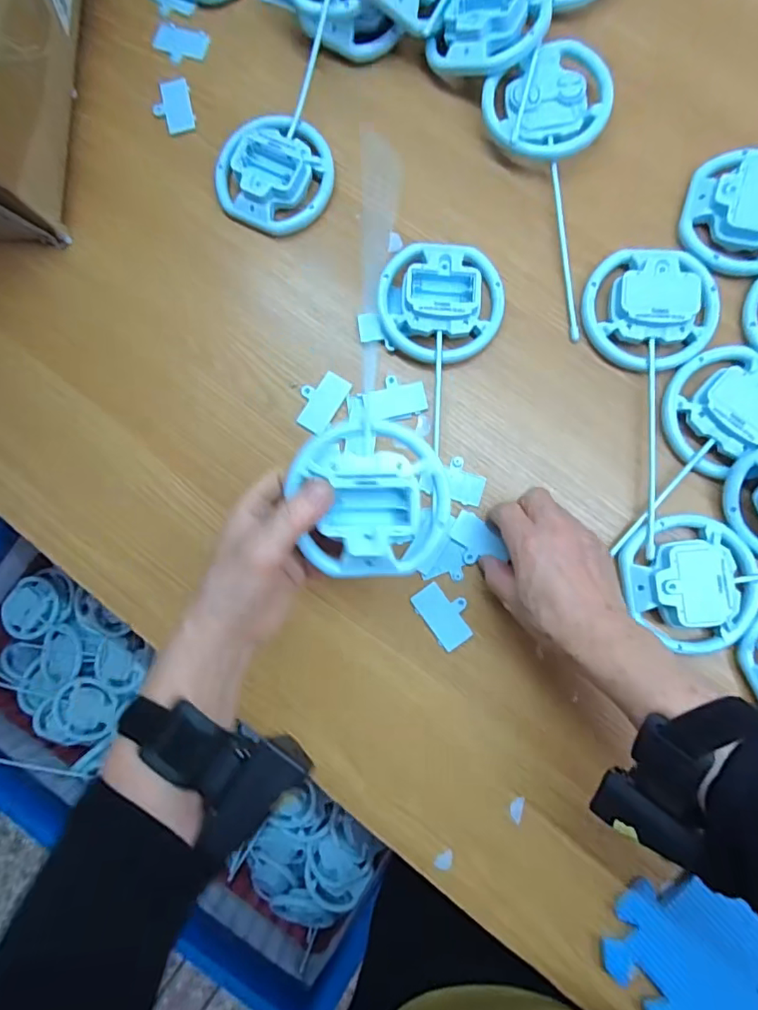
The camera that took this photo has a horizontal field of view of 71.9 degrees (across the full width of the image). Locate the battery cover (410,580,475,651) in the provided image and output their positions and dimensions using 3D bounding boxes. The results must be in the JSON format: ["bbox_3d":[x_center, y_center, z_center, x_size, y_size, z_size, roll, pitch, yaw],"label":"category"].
[{"bbox_3d":[0.053,0.087,0.417,0.035,0.004,0.052,-37,82,0],"label":"battery cover"}]

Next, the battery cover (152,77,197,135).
[{"bbox_3d":[-0.193,-0.374,0.490,0.035,0.004,0.062,-15,83,3],"label":"battery cover"}]

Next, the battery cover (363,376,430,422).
[{"bbox_3d":[0.014,-0.091,0.439,0.051,0.004,0.034,-11,83,3],"label":"battery cover"}]

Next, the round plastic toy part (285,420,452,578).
[{"bbox_3d":[-0.006,-0.004,0.329,0.097,0.028,0.097,-3,84,4],"label":"round plastic toy part"}]

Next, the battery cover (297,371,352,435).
[{"bbox_3d":[-0.050,-0.089,0.446,0.034,0.004,0.051,32,87,7],"label":"battery cover"}]

